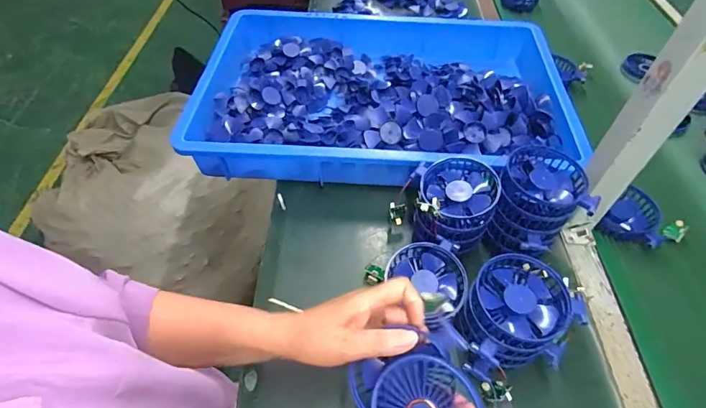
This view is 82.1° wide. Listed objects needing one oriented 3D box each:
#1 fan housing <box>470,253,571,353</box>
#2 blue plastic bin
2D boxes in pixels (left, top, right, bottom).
[{"bbox_3d":[0.166,0.094,0.403,0.087,0.027,0.093,2,52,-2],"label":"fan housing"},{"bbox_3d":[0.042,-0.198,0.668,0.582,0.091,0.385,5,52,1],"label":"blue plastic bin"}]

